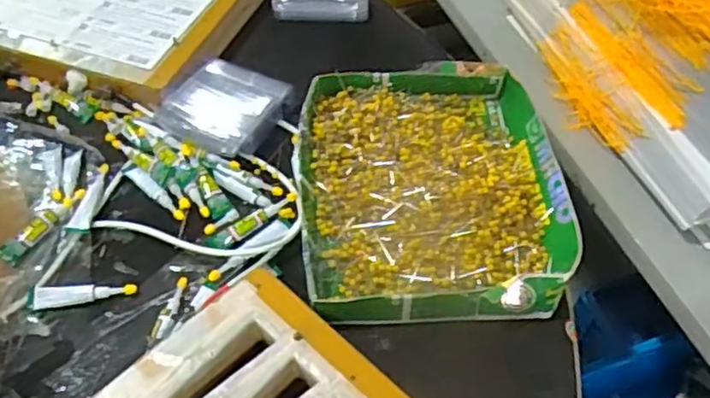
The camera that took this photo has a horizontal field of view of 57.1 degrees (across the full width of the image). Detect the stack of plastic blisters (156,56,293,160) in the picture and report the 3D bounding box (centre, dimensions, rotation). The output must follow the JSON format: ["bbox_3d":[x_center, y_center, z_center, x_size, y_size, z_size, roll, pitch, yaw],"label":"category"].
[{"bbox_3d":[-0.129,-0.091,0.637,0.108,0.023,0.098,17,54,13],"label":"stack of plastic blisters"}]

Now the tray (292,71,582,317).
[{"bbox_3d":[0.063,-0.016,0.572,0.217,0.033,0.267,-3,52,-2],"label":"tray"}]

